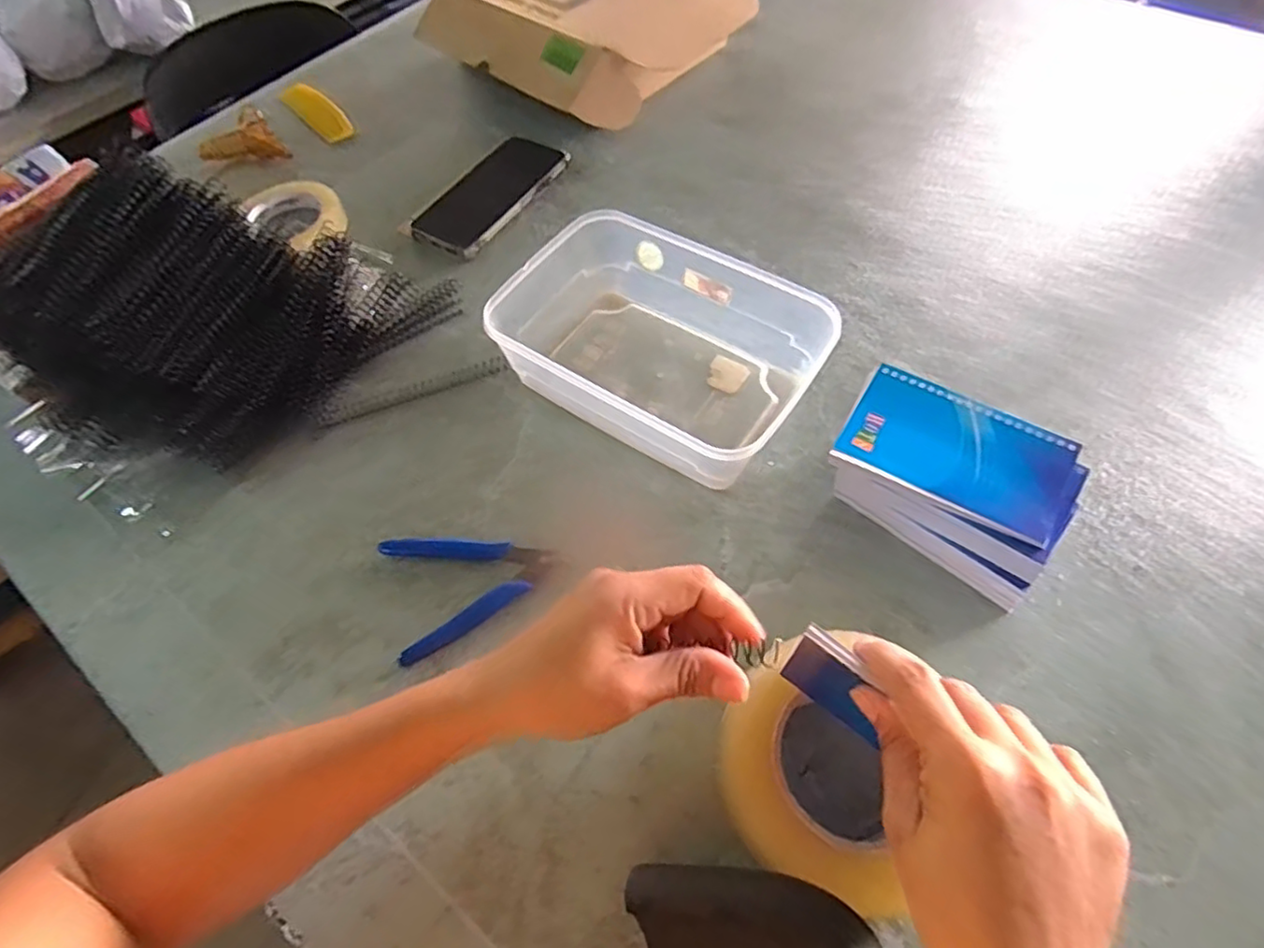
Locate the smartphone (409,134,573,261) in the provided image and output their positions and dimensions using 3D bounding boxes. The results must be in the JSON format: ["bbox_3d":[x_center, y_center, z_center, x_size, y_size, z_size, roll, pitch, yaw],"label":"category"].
[{"bbox_3d":[-0.143,-0.276,0.624,0.087,0.010,0.162,26,65,18],"label":"smartphone"}]

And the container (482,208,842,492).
[{"bbox_3d":[0.023,-0.096,0.483,0.230,0.074,0.159,30,65,19],"label":"container"}]

